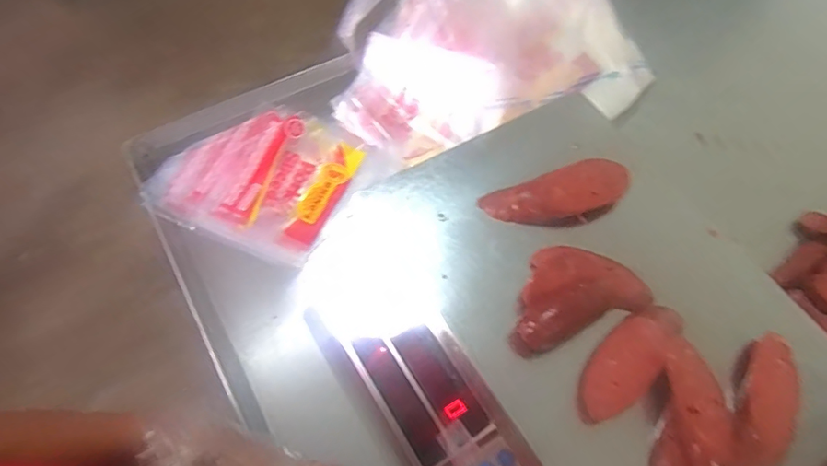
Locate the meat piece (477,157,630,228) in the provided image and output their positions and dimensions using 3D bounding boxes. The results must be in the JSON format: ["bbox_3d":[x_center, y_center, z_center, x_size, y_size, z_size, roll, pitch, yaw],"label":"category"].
[{"bbox_3d":[0.123,-0.030,0.425,0.125,0.029,0.043,-15,63,-10],"label":"meat piece"}]

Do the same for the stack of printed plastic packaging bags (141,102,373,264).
[{"bbox_3d":[-0.167,-0.066,0.554,0.189,0.036,0.160,21,63,9],"label":"stack of printed plastic packaging bags"}]

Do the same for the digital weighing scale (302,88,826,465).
[{"bbox_3d":[0.117,0.076,0.415,0.309,0.116,0.341,-31,67,-17],"label":"digital weighing scale"}]

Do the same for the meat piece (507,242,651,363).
[{"bbox_3d":[0.120,0.047,0.386,0.113,0.042,0.057,-21,64,-13],"label":"meat piece"}]

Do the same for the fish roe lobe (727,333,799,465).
[{"bbox_3d":[0.244,0.121,0.359,0.036,0.025,0.110,28,64,13],"label":"fish roe lobe"}]

